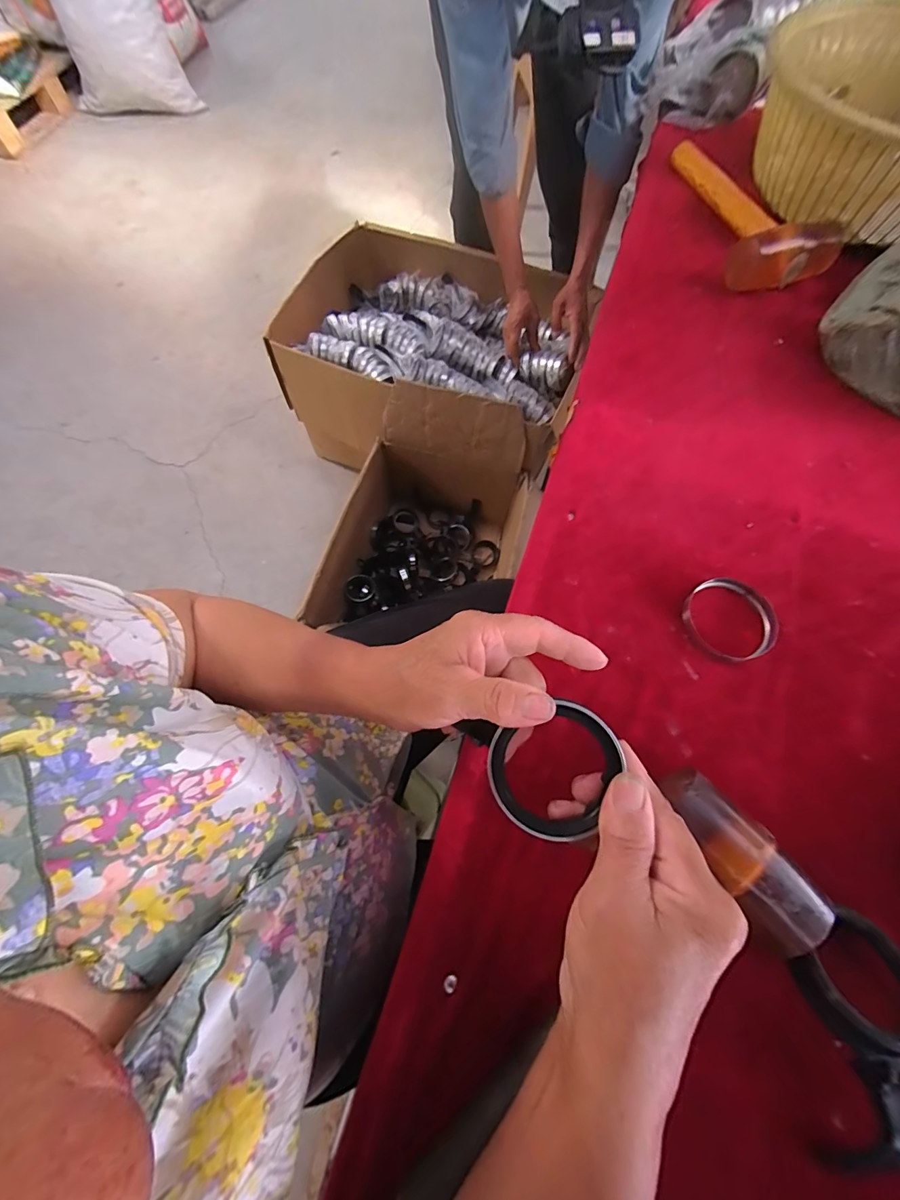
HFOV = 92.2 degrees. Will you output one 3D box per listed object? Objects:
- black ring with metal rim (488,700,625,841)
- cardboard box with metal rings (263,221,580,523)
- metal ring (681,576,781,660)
[{"bbox_3d":[0.053,0.088,0.232,0.062,0.011,0.069,26,83,13],"label":"black ring with metal rim"},{"bbox_3d":[-0.065,-0.603,1.111,0.707,0.334,0.569,19,69,7],"label":"cardboard box with metal rings"},{"bbox_3d":[0.237,0.015,0.365,0.070,0.012,0.071,0,68,-1],"label":"metal ring"}]

